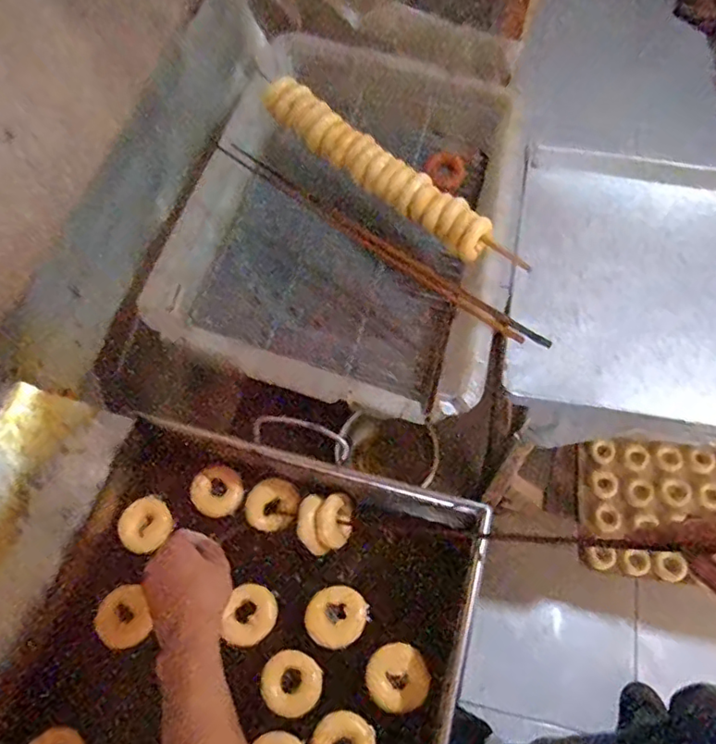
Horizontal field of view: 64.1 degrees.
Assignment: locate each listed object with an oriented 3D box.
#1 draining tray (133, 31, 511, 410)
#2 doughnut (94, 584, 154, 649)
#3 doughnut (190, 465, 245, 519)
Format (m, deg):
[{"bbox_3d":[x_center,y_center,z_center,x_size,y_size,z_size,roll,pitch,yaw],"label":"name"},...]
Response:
[{"bbox_3d":[0.000,-0.261,0.962,0.508,0.150,0.683,13,63,9],"label":"draining tray"},{"bbox_3d":[-0.292,0.305,0.710,0.064,0.014,0.073,-3,73,-20],"label":"doughnut"},{"bbox_3d":[-0.193,0.165,0.787,0.069,0.023,0.071,15,63,-4],"label":"doughnut"}]

